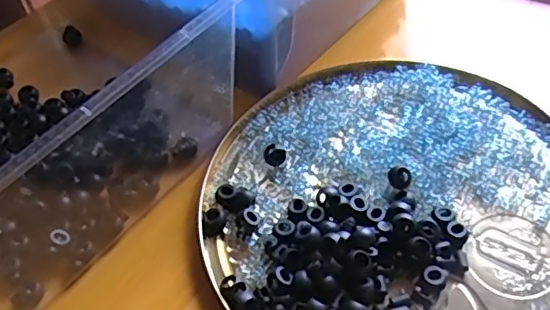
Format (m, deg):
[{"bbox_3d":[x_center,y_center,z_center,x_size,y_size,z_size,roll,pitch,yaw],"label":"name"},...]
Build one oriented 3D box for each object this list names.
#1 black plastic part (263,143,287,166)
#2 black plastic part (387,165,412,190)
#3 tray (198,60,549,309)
[{"bbox_3d":[0.000,0.000,0.444,0.018,0.014,0.011,-1,51,3],"label":"black plastic part"},{"bbox_3d":[0.093,0.017,0.421,0.017,0.011,0.013,12,53,14],"label":"black plastic part"},{"bbox_3d":[0.089,0.030,0.419,0.284,0.023,0.277,-2,51,2],"label":"tray"}]

